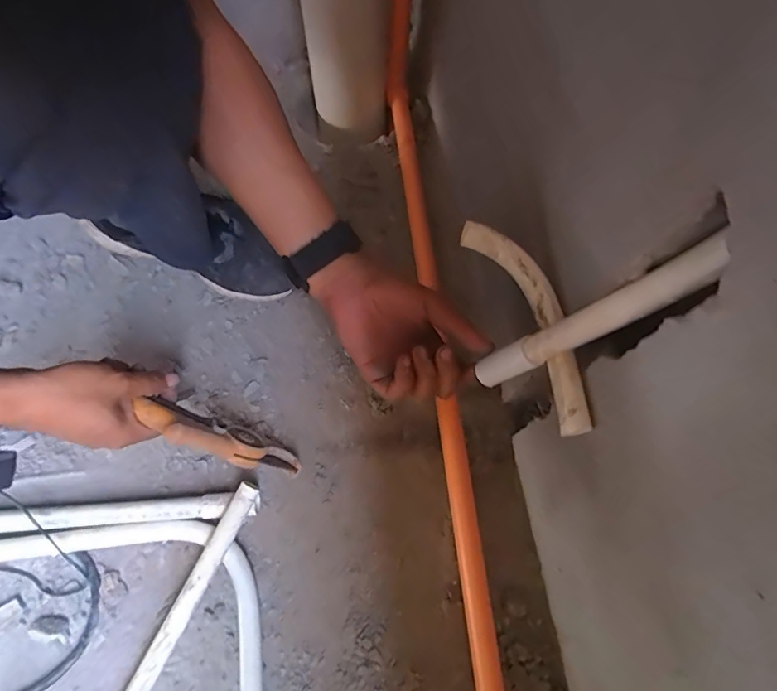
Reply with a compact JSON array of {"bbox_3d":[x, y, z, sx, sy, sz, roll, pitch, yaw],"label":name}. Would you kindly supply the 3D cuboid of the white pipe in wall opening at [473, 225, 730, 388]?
[{"bbox_3d":[0.113,-0.012,0.283,0.024,0.194,0.022,13,65,-19],"label":"white pipe in wall opening"}]

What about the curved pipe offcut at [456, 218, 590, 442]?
[{"bbox_3d":[0.107,-0.021,0.336,0.039,0.027,0.167,-21,70,-9],"label":"curved pipe offcut"}]

